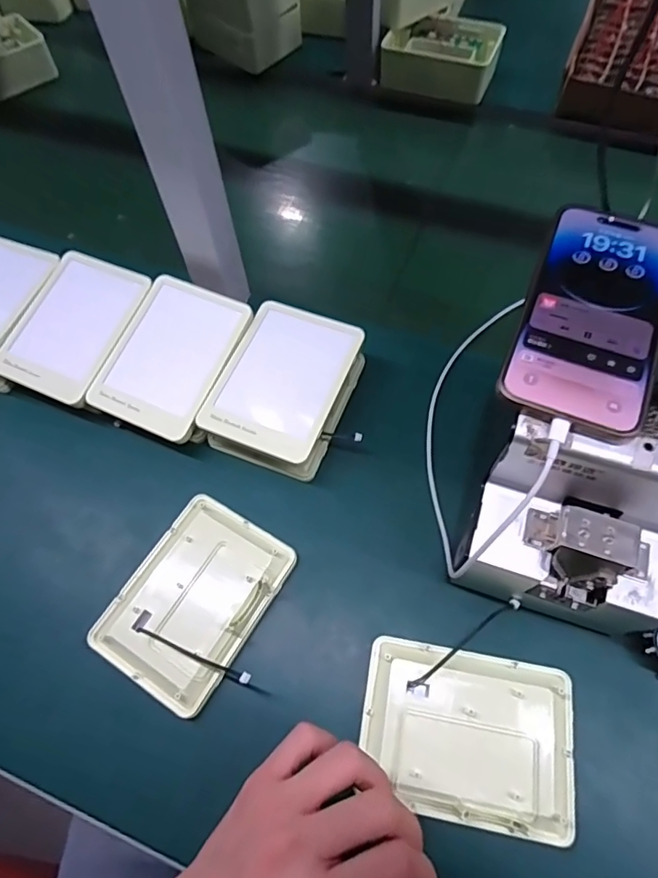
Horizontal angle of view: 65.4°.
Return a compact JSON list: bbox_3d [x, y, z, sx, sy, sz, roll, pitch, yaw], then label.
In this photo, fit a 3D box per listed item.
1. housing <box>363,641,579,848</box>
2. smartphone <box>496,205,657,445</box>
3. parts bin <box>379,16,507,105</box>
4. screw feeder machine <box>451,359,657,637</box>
[{"bbox_3d":[0.091,0.192,0.336,0.133,0.016,0.097,9,63,7],"label":"housing"},{"bbox_3d":[0.158,-0.077,0.306,0.077,0.005,0.158,20,68,12],"label":"smartphone"},{"bbox_3d":[0.155,-0.514,0.689,0.142,0.051,0.108,23,65,14],"label":"parts bin"},{"bbox_3d":[0.171,0.023,0.342,0.126,0.149,0.171,18,64,11],"label":"screw feeder machine"}]

